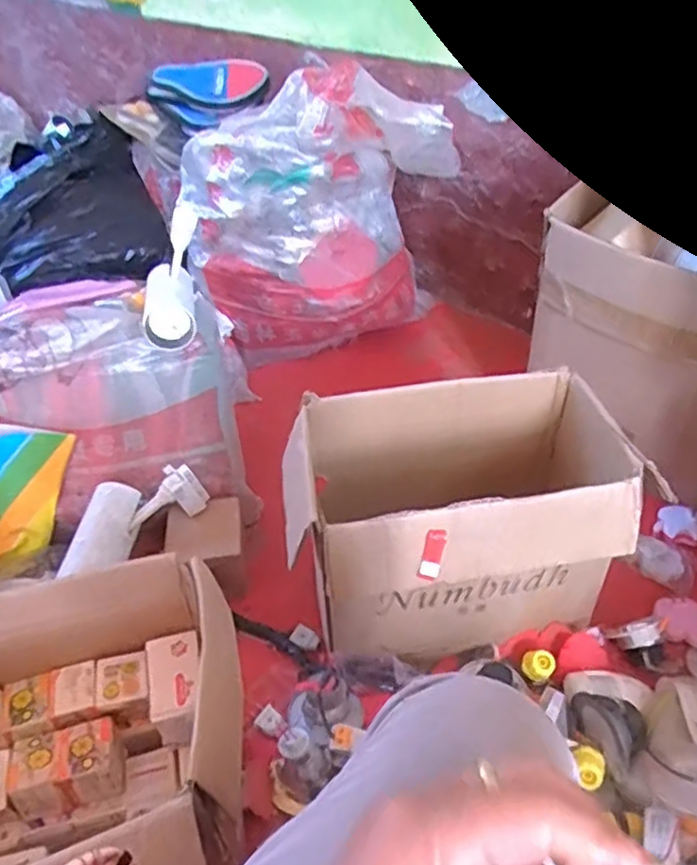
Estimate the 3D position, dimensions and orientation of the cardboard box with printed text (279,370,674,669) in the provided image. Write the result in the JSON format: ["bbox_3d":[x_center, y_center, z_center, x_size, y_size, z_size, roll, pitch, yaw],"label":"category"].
[{"bbox_3d":[0.134,0.109,0.875,0.375,0.265,0.238,-9,42,-6],"label":"cardboard box with printed text"}]

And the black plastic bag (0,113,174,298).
[{"bbox_3d":[-0.595,-0.446,1.349,0.390,0.217,0.361,-20,44,-19],"label":"black plastic bag"}]

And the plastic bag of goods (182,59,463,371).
[{"bbox_3d":[-0.046,-0.356,1.261,0.475,0.519,0.205,-9,42,-6],"label":"plastic bag of goods"}]

